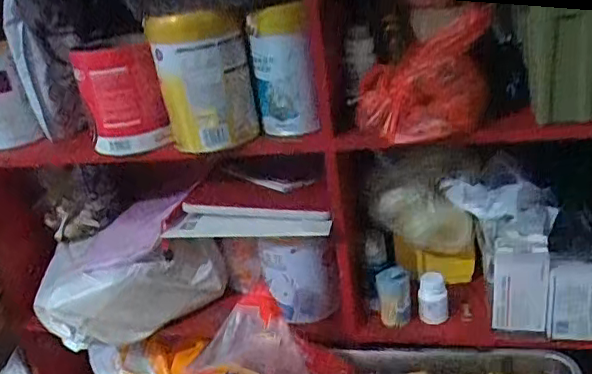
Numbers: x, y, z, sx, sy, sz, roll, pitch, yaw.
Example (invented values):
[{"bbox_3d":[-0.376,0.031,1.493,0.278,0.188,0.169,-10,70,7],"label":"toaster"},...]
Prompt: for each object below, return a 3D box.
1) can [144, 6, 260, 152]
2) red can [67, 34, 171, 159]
[{"bbox_3d":[-0.119,-0.141,0.762,0.121,0.172,0.100,-11,24,-6],"label":"can"},{"bbox_3d":[-0.239,-0.123,0.803,0.090,0.150,0.103,-19,26,-24],"label":"red can"}]

